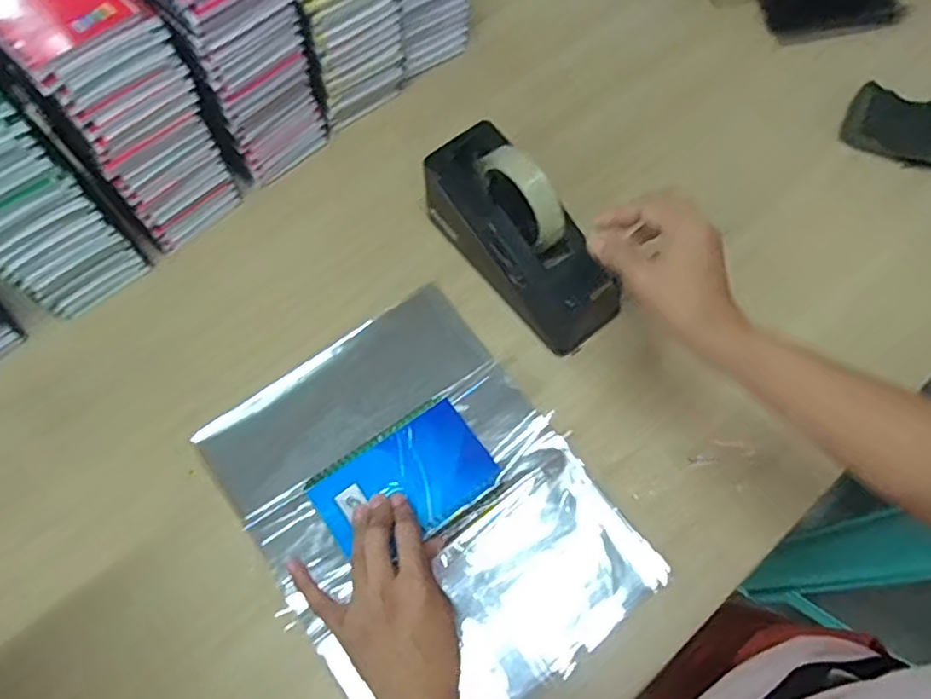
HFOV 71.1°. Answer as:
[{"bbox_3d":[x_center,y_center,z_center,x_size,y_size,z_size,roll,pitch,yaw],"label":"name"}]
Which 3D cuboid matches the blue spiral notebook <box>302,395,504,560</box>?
[{"bbox_3d":[-0.047,0.103,0.503,0.130,0.011,0.089,-35,72,-13],"label":"blue spiral notebook"}]

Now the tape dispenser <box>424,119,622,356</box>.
[{"bbox_3d":[0.047,-0.102,0.573,0.076,0.109,0.209,-32,71,-12],"label":"tape dispenser"}]

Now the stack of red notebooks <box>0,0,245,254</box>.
[{"bbox_3d":[-0.301,-0.212,0.563,0.100,0.237,0.139,-42,74,-15],"label":"stack of red notebooks"}]

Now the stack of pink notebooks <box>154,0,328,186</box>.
[{"bbox_3d":[-0.208,-0.268,0.572,0.102,0.230,0.128,-40,73,-15],"label":"stack of pink notebooks"}]

